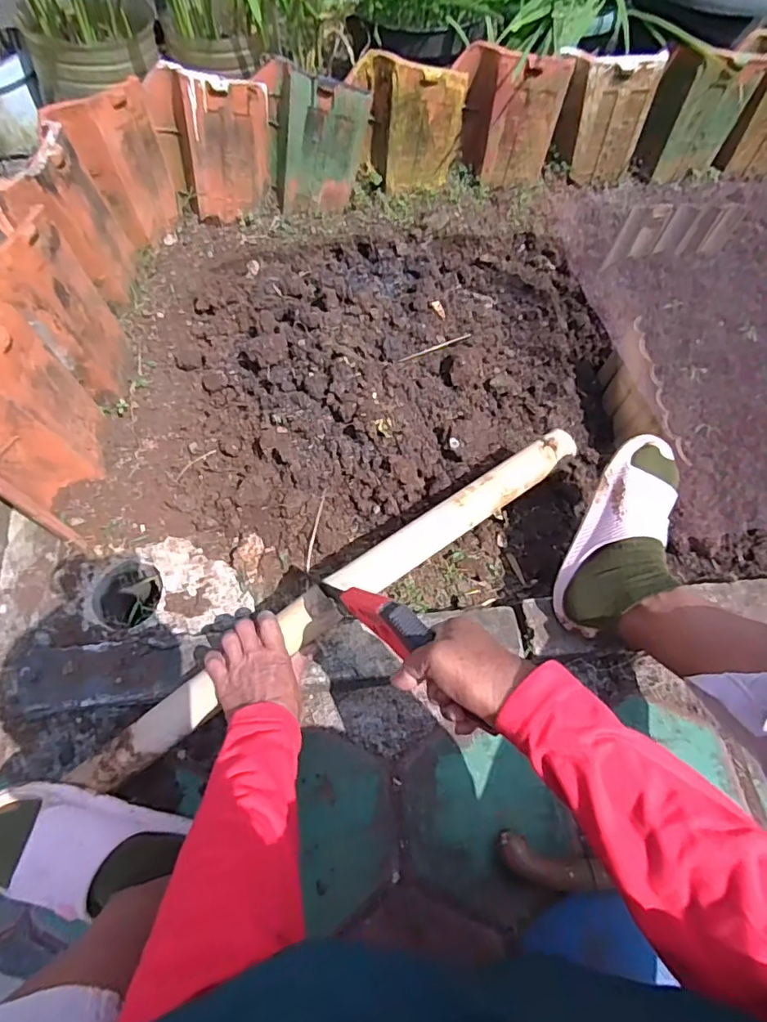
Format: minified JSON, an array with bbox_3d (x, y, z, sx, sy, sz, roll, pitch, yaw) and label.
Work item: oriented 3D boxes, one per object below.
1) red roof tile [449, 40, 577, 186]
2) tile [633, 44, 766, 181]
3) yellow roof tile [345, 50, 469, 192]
[{"bbox_3d":[0.231,-0.737,1.027,0.199,0.214,0.077,11,64,6],"label":"red roof tile"},{"bbox_3d":[0.604,-0.779,1.058,0.178,0.201,0.085,-17,65,-8],"label":"tile"},{"bbox_3d":[0.046,-0.712,1.016,0.207,0.207,0.083,2,64,1],"label":"yellow roof tile"}]

